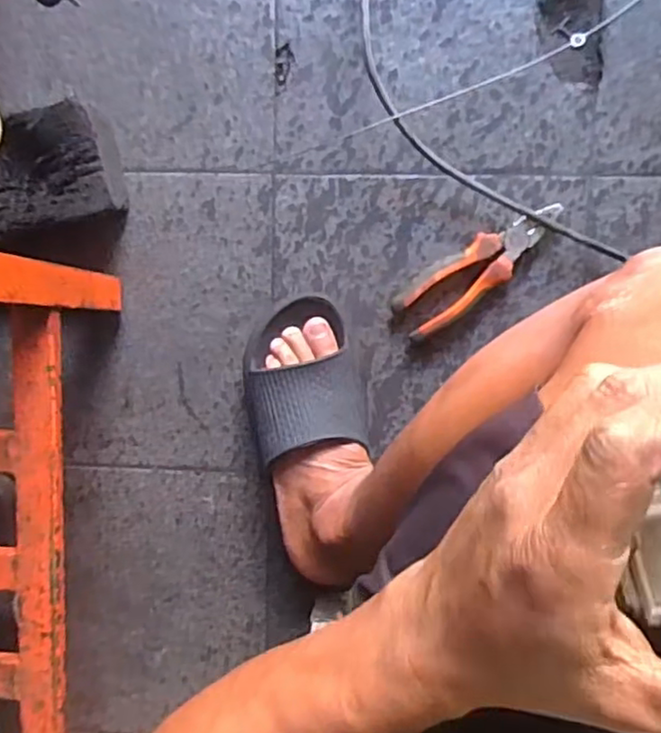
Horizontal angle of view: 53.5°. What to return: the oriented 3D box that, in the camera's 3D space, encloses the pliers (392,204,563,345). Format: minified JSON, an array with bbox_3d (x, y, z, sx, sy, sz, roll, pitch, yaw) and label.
[{"bbox_3d":[0.143,-0.094,0.629,0.176,0.022,0.053,-34,93,8],"label":"pliers"}]

